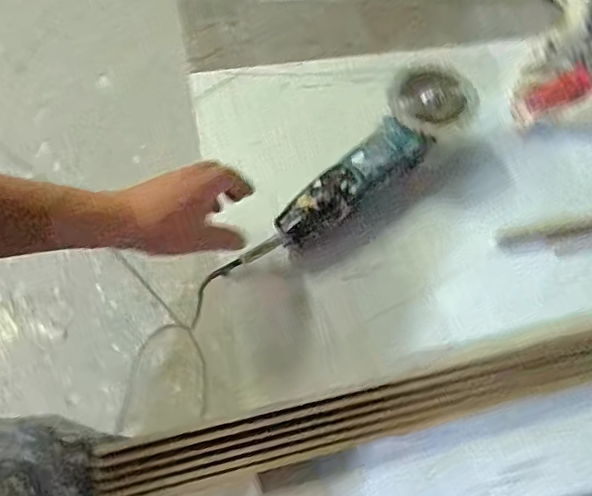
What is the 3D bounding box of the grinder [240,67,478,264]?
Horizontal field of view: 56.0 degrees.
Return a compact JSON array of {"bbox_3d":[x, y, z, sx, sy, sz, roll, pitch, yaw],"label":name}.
[{"bbox_3d":[0.067,-0.089,0.640,0.343,0.079,0.091,-39,73,-19],"label":"grinder"}]

